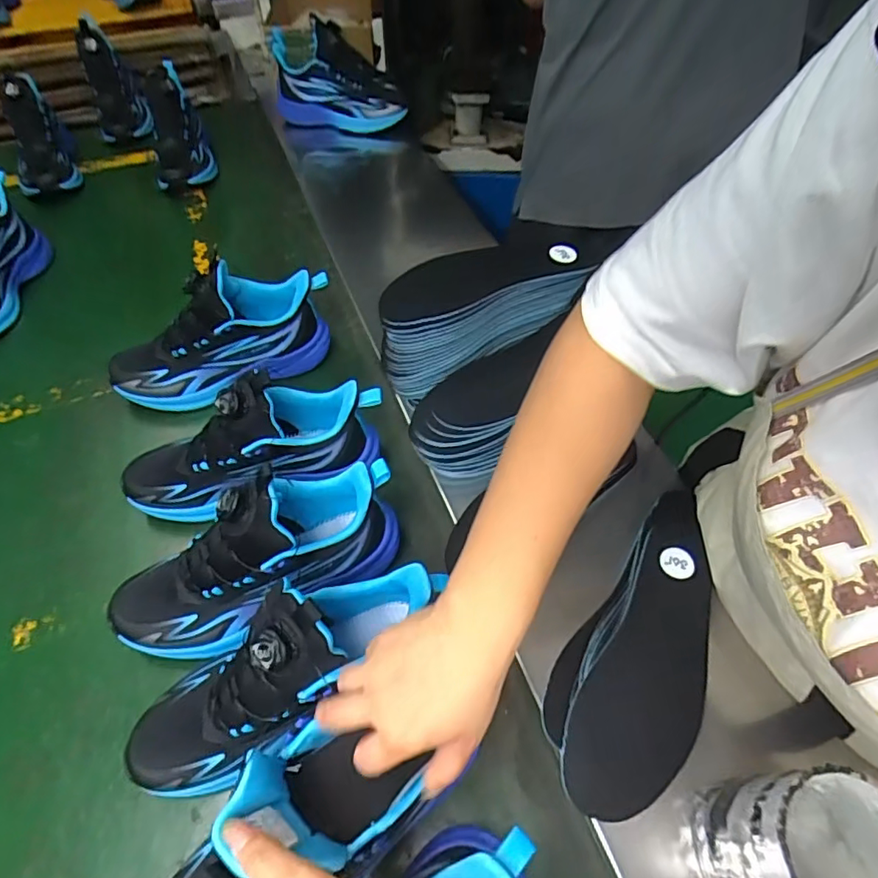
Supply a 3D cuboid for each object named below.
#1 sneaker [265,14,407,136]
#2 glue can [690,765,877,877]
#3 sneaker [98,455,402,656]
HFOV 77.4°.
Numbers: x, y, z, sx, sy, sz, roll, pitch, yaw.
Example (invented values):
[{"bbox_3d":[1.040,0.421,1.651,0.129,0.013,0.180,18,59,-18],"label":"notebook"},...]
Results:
[{"bbox_3d":[-0.176,-0.637,0.958,0.219,0.132,0.115,13,55,9],"label":"sneaker"},{"bbox_3d":[0.222,0.252,0.333,0.086,0.111,0.083,-4,54,-1],"label":"glue can"},{"bbox_3d":[-0.165,0.085,0.474,0.252,0.117,0.113,-26,57,-17],"label":"sneaker"}]

